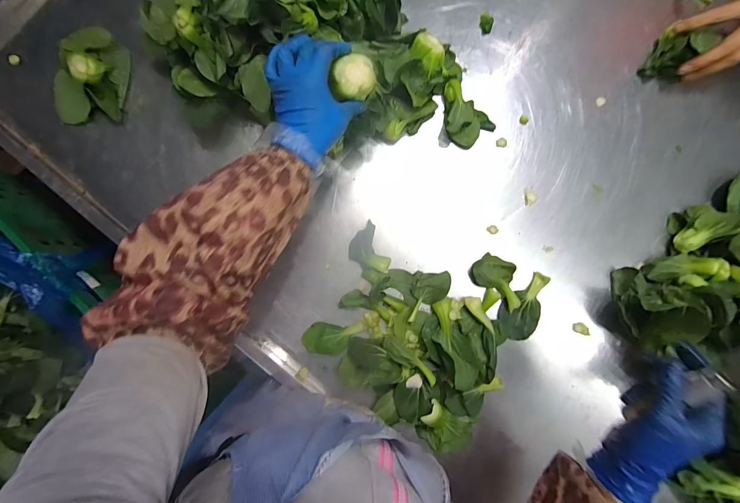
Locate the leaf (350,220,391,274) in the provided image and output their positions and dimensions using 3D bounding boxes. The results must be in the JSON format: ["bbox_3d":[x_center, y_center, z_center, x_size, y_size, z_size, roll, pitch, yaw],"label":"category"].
[{"bbox_3d":[-0.004,0.001,0.498,0.051,0.022,0.074,-26,86,-1],"label":"leaf"}]

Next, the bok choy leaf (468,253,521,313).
[{"bbox_3d":[0.188,0.040,0.491,0.082,0.017,0.051,36,87,3],"label":"bok choy leaf"}]

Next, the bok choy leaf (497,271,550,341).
[{"bbox_3d":[0.219,0.077,0.491,0.053,0.020,0.099,17,86,2],"label":"bok choy leaf"}]

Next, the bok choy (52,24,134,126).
[{"bbox_3d":[-0.425,-0.264,0.498,0.102,0.060,0.134,8,86,1],"label":"bok choy"}]

